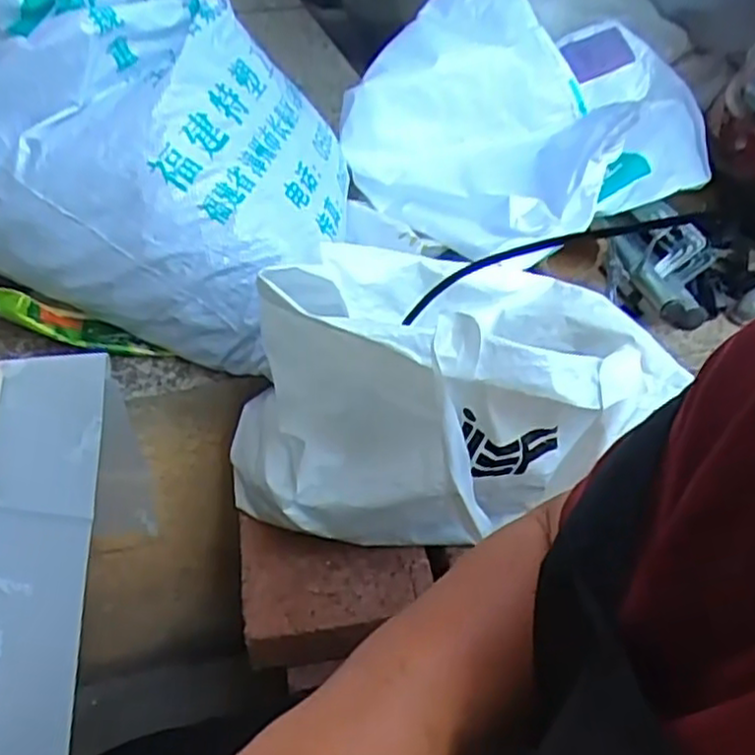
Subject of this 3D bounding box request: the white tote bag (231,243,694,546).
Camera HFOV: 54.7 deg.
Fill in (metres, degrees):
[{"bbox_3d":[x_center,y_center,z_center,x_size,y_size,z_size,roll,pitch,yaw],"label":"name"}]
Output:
[{"bbox_3d":[0.040,0.023,0.520,0.294,0.208,0.197,-8,39,-8],"label":"white tote bag"}]

